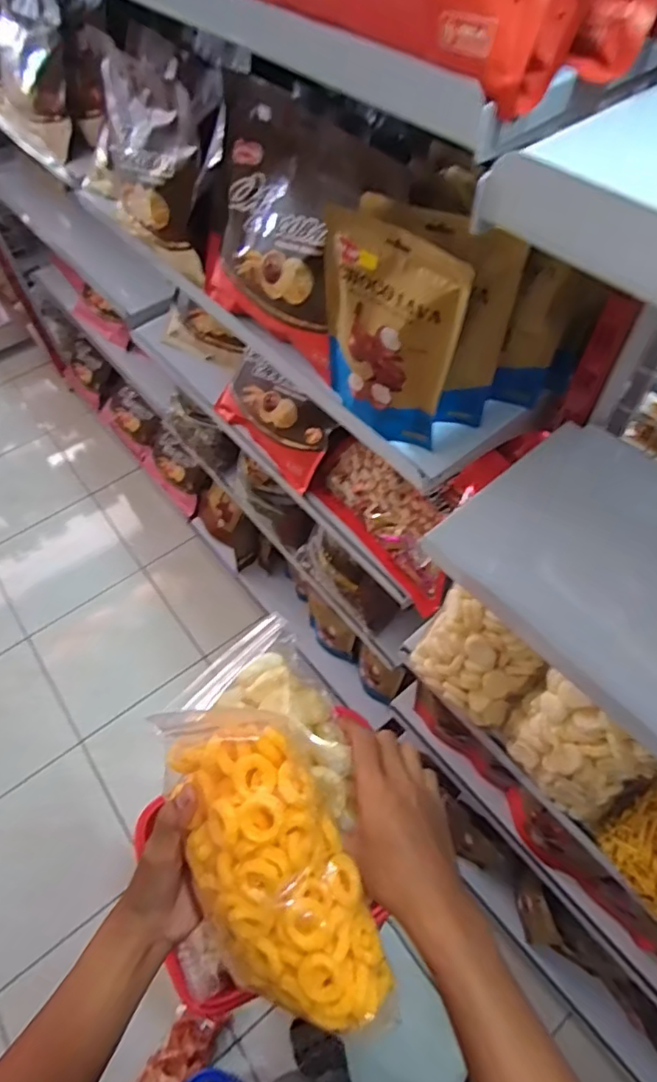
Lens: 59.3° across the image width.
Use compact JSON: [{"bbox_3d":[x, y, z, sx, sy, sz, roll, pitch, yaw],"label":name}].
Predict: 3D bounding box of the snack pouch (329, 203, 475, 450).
[{"bbox_3d":[0.060,-0.214,0.616,0.044,0.211,0.168,-34,61,-18],"label":"snack pouch"}]

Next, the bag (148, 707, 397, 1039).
[{"bbox_3d":[-0.045,0.242,0.442,0.115,0.093,0.249,-25,81,-13],"label":"bag"}]

